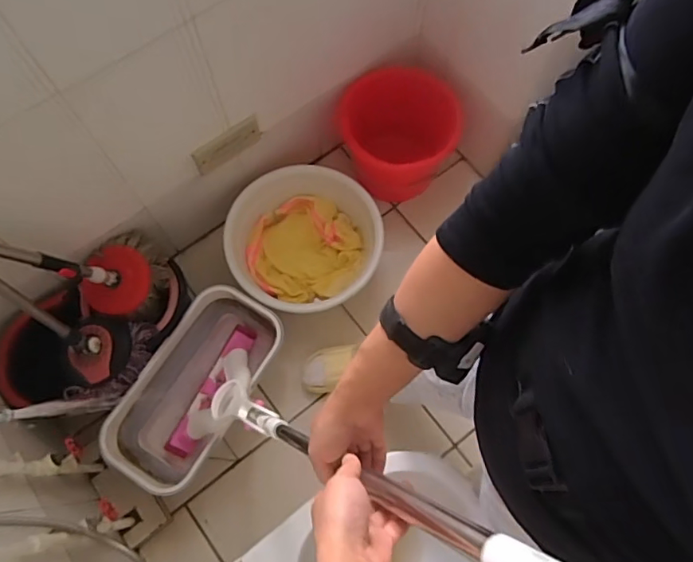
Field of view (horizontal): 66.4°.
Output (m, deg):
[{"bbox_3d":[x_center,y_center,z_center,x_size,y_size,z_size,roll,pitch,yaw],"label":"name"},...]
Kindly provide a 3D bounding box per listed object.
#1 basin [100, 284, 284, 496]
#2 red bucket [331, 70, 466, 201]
[{"bbox_3d":[-0.336,0.247,1.213,0.221,0.145,0.450,30,73,9],"label":"basin"},{"bbox_3d":[0.129,-0.375,1.387,0.310,0.242,0.258,14,71,4],"label":"red bucket"}]

